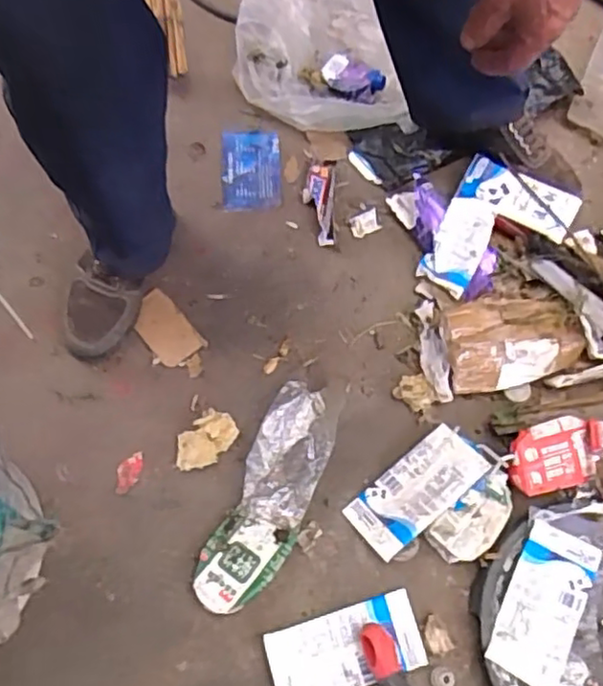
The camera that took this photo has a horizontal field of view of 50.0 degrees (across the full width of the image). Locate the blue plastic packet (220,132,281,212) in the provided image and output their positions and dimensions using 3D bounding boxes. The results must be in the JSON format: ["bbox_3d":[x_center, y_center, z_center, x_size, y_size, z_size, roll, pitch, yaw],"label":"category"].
[{"bbox_3d":[-0.079,-0.270,1.008,0.088,0.015,0.144,-2,64,-4],"label":"blue plastic packet"}]

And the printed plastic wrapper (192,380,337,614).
[{"bbox_3d":[-0.035,0.180,0.778,0.089,0.023,0.281,22,65,8],"label":"printed plastic wrapper"}]

